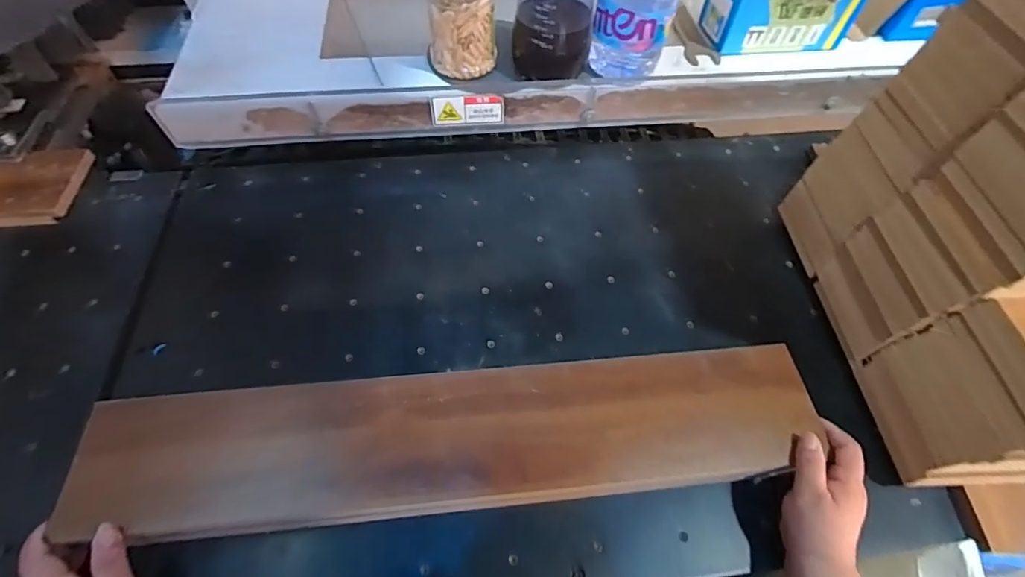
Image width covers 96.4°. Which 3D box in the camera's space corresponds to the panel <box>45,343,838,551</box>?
[{"bbox_3d":[-0.047,0.140,0.433,0.667,0.019,0.121,-4,60,-4],"label":"panel"}]

